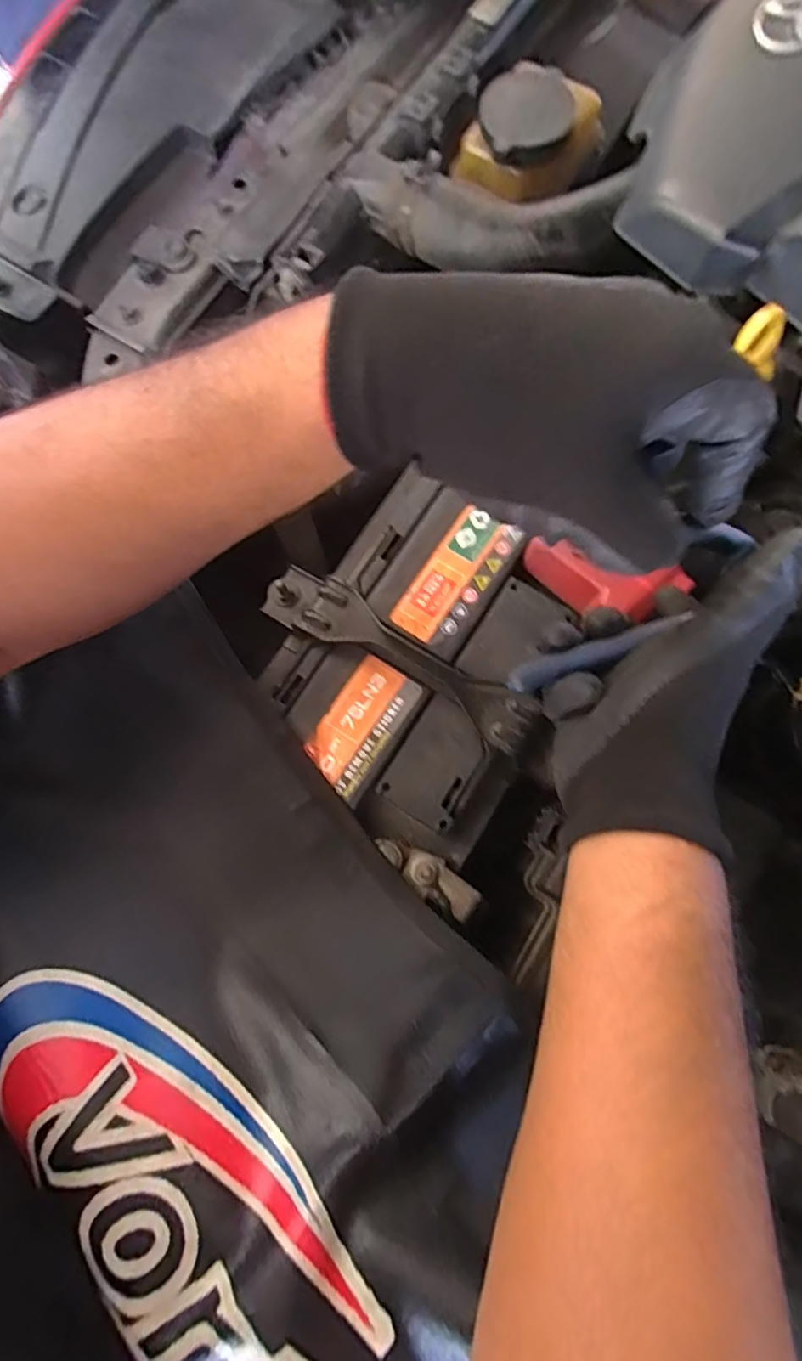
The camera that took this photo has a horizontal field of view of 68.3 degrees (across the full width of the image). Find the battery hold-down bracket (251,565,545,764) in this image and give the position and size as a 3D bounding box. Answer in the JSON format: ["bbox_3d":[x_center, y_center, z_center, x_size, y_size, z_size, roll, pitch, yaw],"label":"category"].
[{"bbox_3d":[0.002,-0.012,0.374,0.205,0.033,0.039,31,80,8],"label":"battery hold-down bracket"}]

